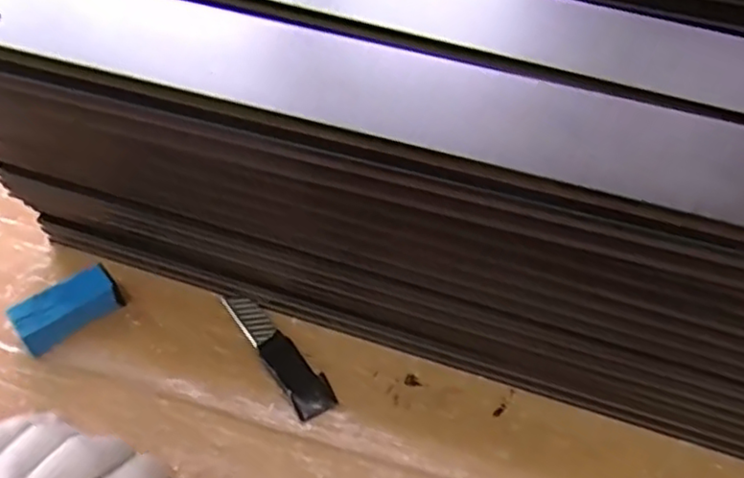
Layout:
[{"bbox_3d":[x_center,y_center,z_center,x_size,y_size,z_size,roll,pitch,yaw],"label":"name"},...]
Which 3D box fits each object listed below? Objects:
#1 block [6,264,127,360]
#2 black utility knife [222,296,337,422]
[{"bbox_3d":[-0.195,0.044,0.426,0.062,0.027,0.027,-36,63,-26],"label":"block"},{"bbox_3d":[-0.060,0.070,0.428,0.024,0.008,0.102,-28,60,-23],"label":"black utility knife"}]

